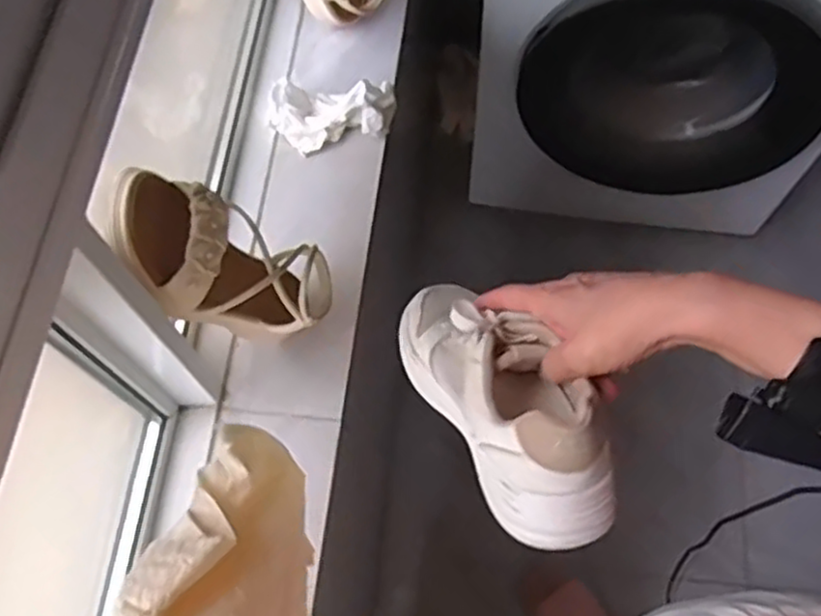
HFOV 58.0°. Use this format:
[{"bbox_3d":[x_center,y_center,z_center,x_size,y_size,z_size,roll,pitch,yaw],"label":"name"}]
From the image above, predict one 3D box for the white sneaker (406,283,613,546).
[{"bbox_3d":[0.057,0.051,0.522,0.083,0.079,0.243,-26,39,-10],"label":"white sneaker"}]

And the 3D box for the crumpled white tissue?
[{"bbox_3d":[-0.091,-0.235,0.871,0.150,0.050,0.077,-9,64,-2],"label":"crumpled white tissue"}]

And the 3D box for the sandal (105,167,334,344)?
[{"bbox_3d":[-0.164,-0.034,0.653,0.093,0.235,0.100,-15,61,29],"label":"sandal"}]

